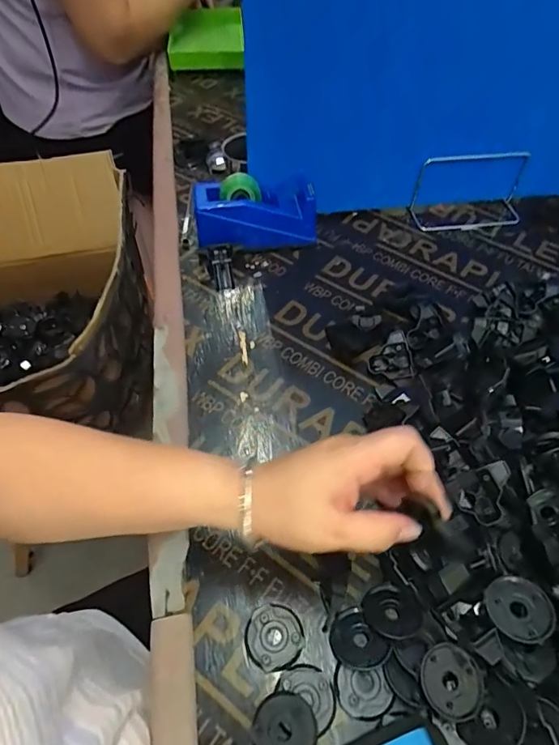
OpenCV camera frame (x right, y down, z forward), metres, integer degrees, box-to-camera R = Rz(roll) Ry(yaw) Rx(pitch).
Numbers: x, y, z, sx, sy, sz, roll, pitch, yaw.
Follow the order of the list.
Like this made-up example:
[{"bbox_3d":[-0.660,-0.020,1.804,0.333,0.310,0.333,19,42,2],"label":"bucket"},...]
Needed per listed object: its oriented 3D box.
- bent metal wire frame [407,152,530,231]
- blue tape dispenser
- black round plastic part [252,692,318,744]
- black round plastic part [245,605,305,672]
[{"bbox_3d":[0.265,-0.247,0.626,0.159,0.083,0.057,-7,54,-3],"label":"bent metal wire frame"},{"bbox_3d":[-0.031,-0.201,0.589,0.149,0.084,0.060,-9,54,-4],"label":"blue tape dispenser"},{"bbox_3d":[0.004,0.238,0.306,0.041,0.007,0.042,-1,54,1],"label":"black round plastic part"},{"bbox_3d":[-0.004,0.194,0.340,0.041,0.005,0.041,-1,54,1],"label":"black round plastic part"}]

